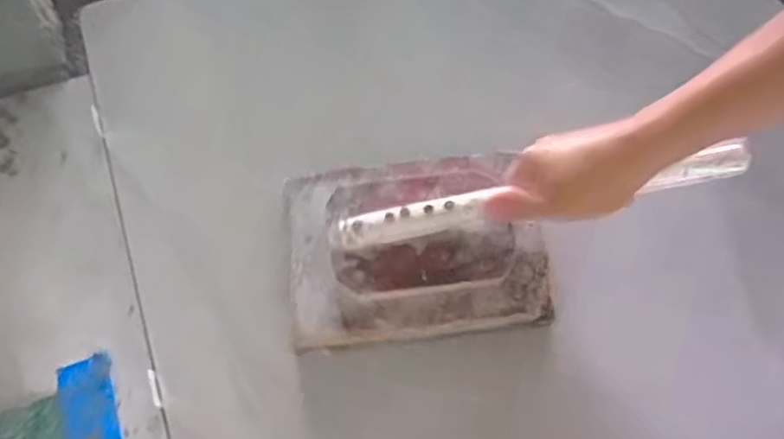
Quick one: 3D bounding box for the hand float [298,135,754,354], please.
[{"bbox_3d":[0.090,0.008,0.525,0.365,0.080,0.161,-7,65,-5],"label":"hand float"}]

